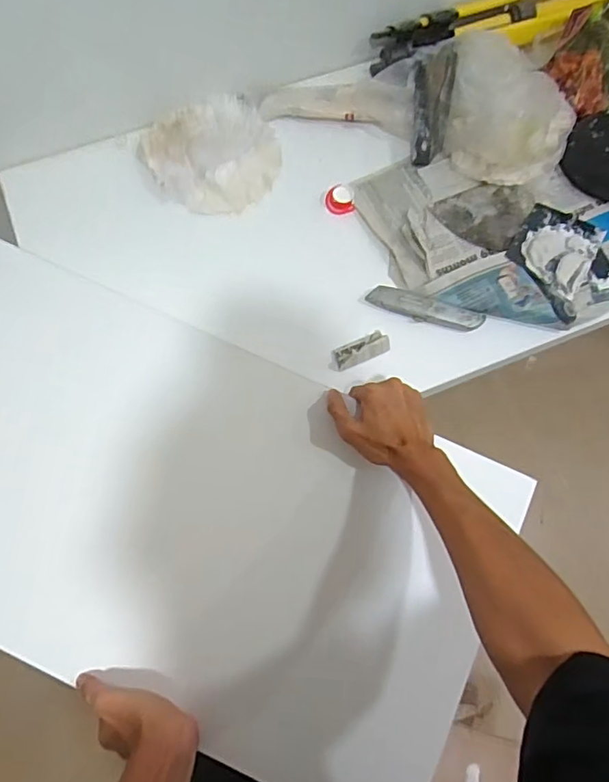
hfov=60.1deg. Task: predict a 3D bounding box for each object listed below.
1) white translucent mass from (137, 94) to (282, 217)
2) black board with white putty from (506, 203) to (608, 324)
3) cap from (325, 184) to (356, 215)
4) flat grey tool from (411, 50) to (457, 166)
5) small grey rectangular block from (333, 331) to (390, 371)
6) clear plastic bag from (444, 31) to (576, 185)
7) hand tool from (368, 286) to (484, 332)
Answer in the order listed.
[{"bbox_3d":[-0.127,-0.330,0.729,0.181,0.024,0.182,0,74,-1],"label":"white translucent mass"},{"bbox_3d":[0.347,-0.180,0.696,0.142,0.031,0.157,-29,77,-9],"label":"black board with white putty"},{"bbox_3d":[0.048,-0.262,0.719,0.038,0.014,0.044,-4,74,-3],"label":"cap"},{"bbox_3d":[0.173,-0.389,0.714,0.051,0.042,0.151,5,93,0],"label":"flat grey tool"},{"bbox_3d":[0.071,-0.052,0.656,0.070,0.020,0.030,-23,76,-8],"label":"small grey rectangular block"},{"bbox_3d":[0.281,-0.381,0.712,0.178,0.088,0.165,11,74,1],"label":"clear plastic bag"},{"bbox_3d":[0.154,-0.104,0.671,0.144,0.017,0.032,20,74,4],"label":"hand tool"}]

